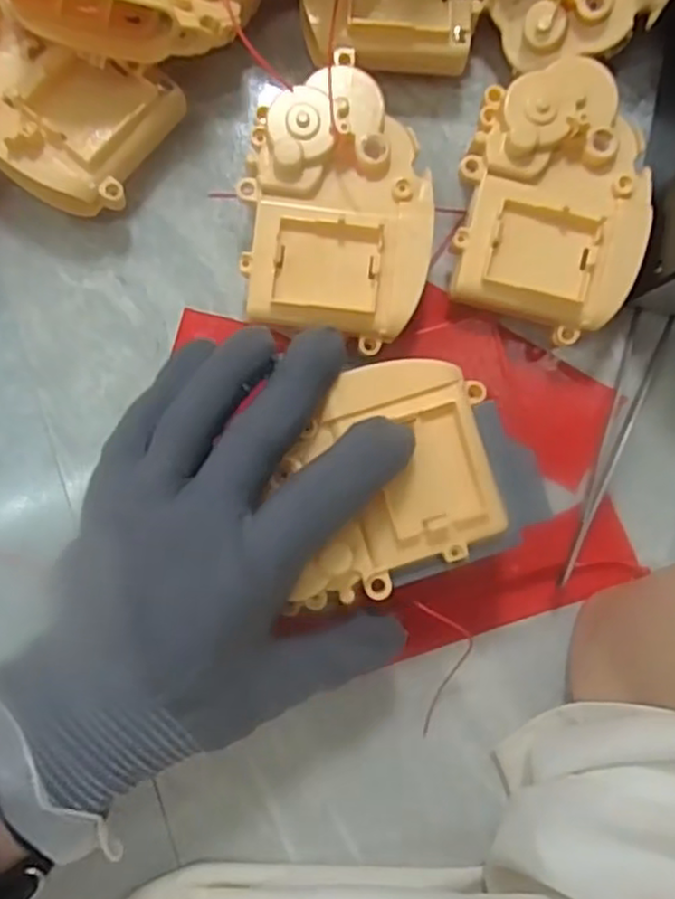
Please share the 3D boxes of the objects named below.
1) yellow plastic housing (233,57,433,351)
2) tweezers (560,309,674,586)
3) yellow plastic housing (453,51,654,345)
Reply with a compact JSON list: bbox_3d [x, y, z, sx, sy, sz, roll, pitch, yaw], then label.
[{"bbox_3d":[0.000,-0.096,0.278,0.075,0.037,0.106,10,88,-2],"label":"yellow plastic housing"},{"bbox_3d":[0.114,-0.003,0.293,0.018,0.011,0.120,24,88,-1],"label":"tweezers"},{"bbox_3d":[0.086,-0.099,0.281,0.071,0.037,0.100,13,88,-2],"label":"yellow plastic housing"}]

